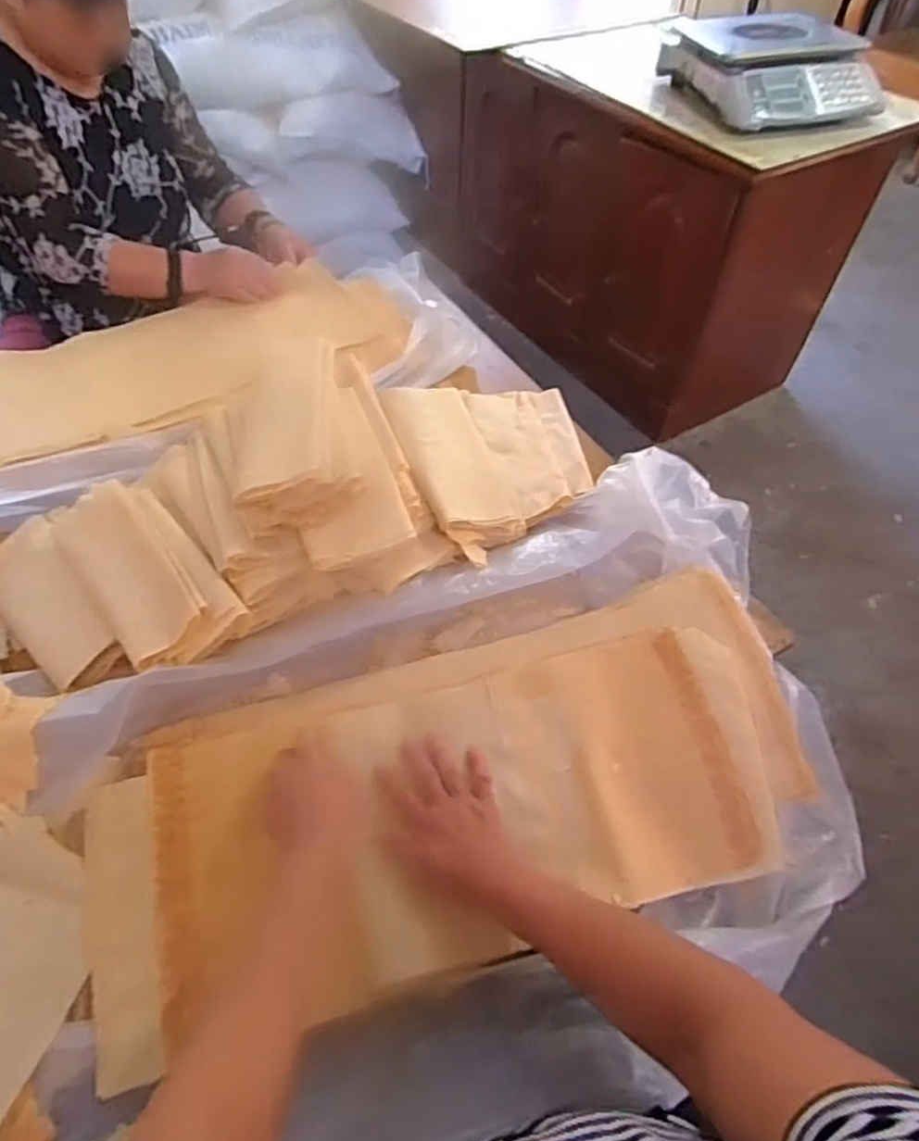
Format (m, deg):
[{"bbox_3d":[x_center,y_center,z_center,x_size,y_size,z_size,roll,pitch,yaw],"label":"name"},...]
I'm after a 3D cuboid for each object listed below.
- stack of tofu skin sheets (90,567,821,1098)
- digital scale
[{"bbox_3d":[0.020,0.216,0.702,0.746,0.068,0.322,-12,55,-13],"label":"stack of tofu skin sheets"},{"bbox_3d":[0.645,-1.067,1.413,0.390,0.123,0.345,-5,53,-5],"label":"digital scale"}]

